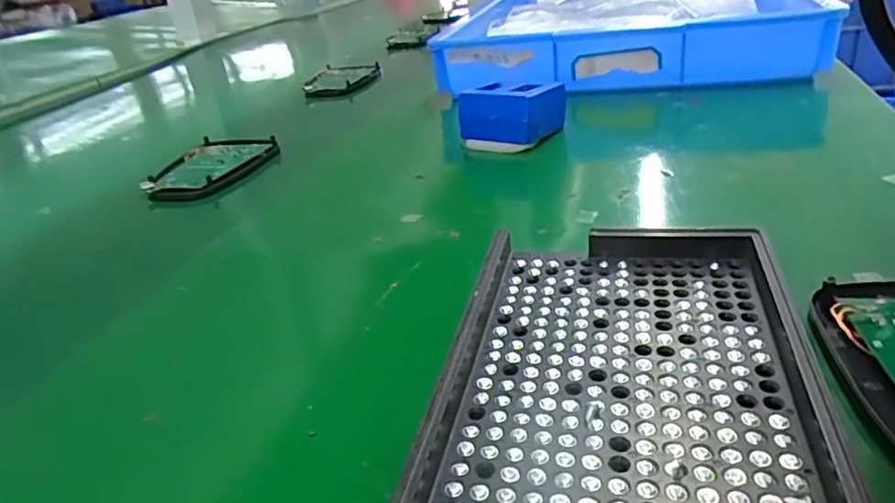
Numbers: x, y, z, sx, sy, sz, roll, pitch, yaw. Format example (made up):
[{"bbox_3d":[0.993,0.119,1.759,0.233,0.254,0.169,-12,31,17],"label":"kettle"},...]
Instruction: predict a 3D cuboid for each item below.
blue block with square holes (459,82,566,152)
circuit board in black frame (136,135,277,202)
[{"bbox_3d":[0.042,-0.088,0.387,0.055,0.034,0.051,17,36,33],"label":"blue block with square holes"},{"bbox_3d":[-0.157,-0.058,0.410,0.067,0.009,0.091,1,30,10],"label":"circuit board in black frame"}]

